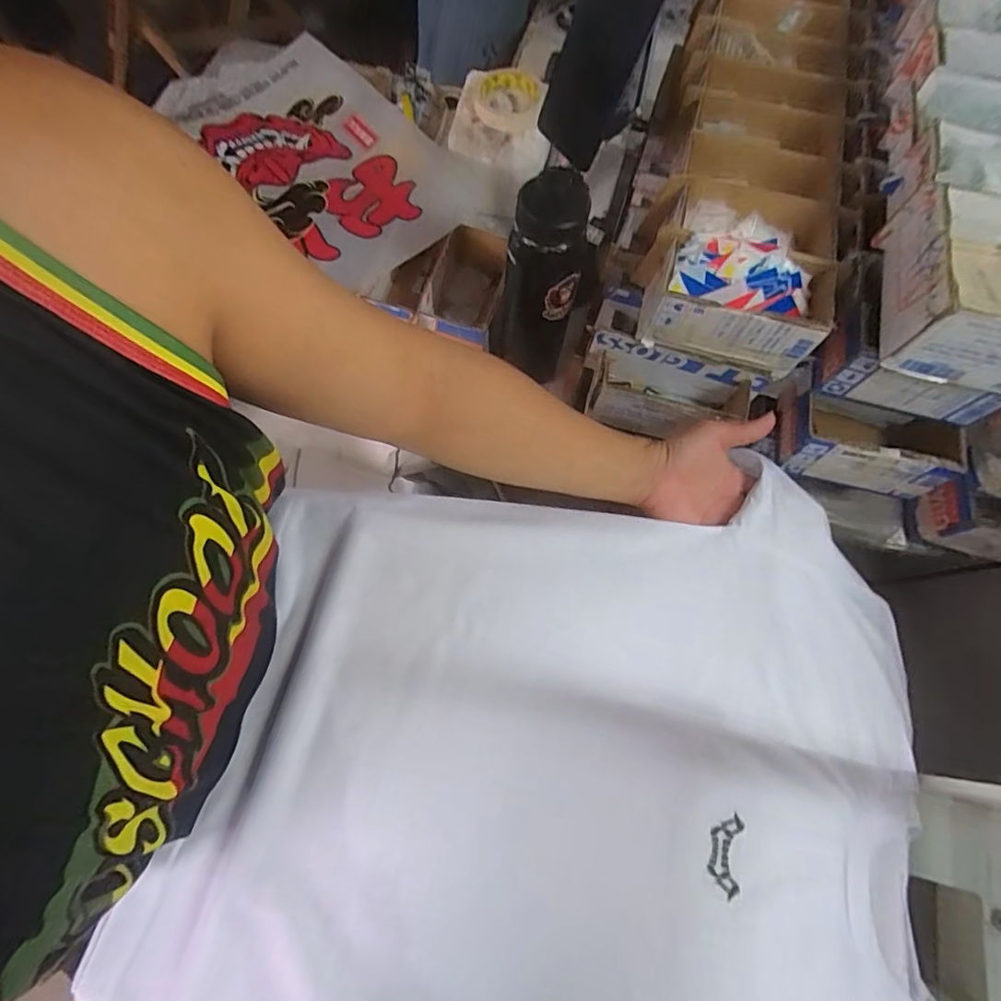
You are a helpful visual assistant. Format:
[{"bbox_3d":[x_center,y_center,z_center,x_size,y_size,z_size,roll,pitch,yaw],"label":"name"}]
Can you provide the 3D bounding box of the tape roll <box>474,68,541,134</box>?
[{"bbox_3d":[0.006,-0.531,0.721,0.084,0.025,0.095,9,70,0],"label":"tape roll"}]

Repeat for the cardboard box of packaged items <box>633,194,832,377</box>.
[{"bbox_3d":[0.225,-0.192,0.514,0.164,0.080,0.090,17,70,3],"label":"cardboard box of packaged items"}]

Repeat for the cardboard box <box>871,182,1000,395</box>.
[{"bbox_3d":[0.412,-0.170,0.443,0.169,0.077,0.149,15,70,2],"label":"cardboard box"}]

